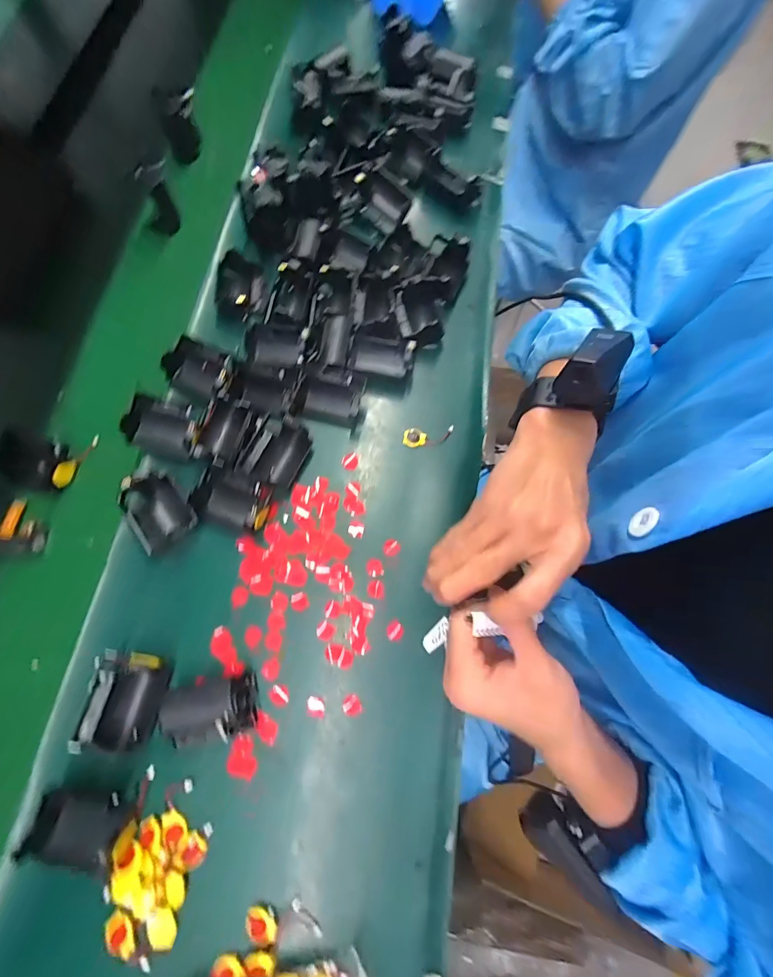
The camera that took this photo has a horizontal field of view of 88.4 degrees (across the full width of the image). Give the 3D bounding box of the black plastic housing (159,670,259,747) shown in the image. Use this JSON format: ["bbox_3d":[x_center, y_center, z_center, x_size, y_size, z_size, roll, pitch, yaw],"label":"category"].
[{"bbox_3d":[-0.150,0.190,0.339,0.068,0.040,0.048,-10,73,-4],"label":"black plastic housing"}]

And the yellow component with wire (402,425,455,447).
[{"bbox_3d":[0.047,-0.059,0.444,0.056,0.004,0.022,-3,72,-1],"label":"yellow component with wire"}]

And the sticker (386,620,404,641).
[{"bbox_3d":[0.008,0.137,0.383,0.017,0.004,0.018,0,69,-1],"label":"sticker"}]

